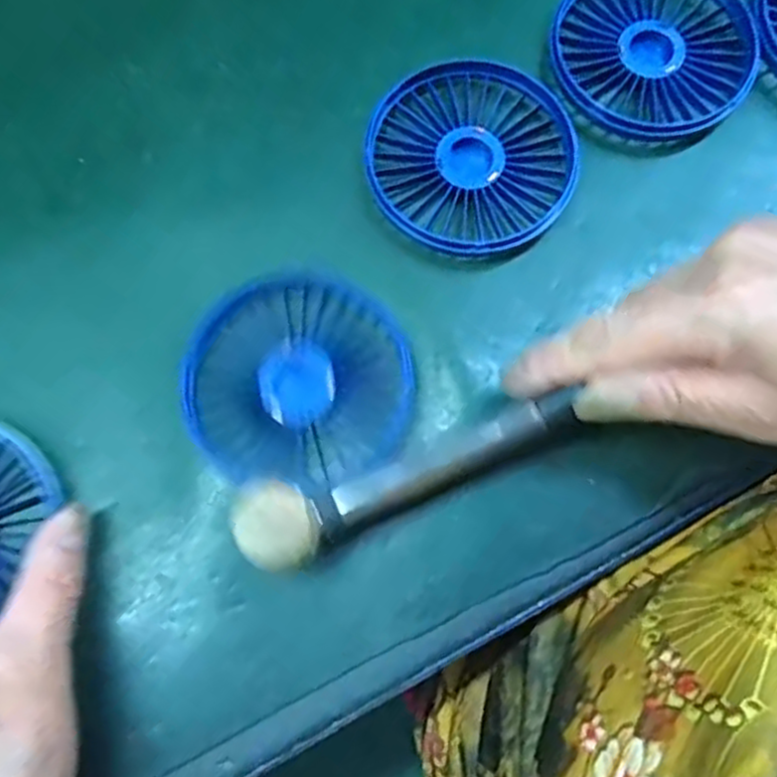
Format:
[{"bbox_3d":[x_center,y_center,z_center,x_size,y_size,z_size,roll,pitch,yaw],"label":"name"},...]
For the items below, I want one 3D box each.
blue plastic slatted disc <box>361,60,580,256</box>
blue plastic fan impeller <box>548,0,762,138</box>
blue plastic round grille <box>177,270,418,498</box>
[{"bbox_3d":[0.035,-0.098,0.315,0.087,0.013,0.081,0,77,0],"label":"blue plastic slatted disc"},{"bbox_3d":[0.116,-0.147,0.326,0.085,0.016,0.083,0,77,0],"label":"blue plastic fan impeller"},{"bbox_3d":[-0.035,-0.005,0.292,0.090,0.013,0.086,0,77,0],"label":"blue plastic round grille"}]

